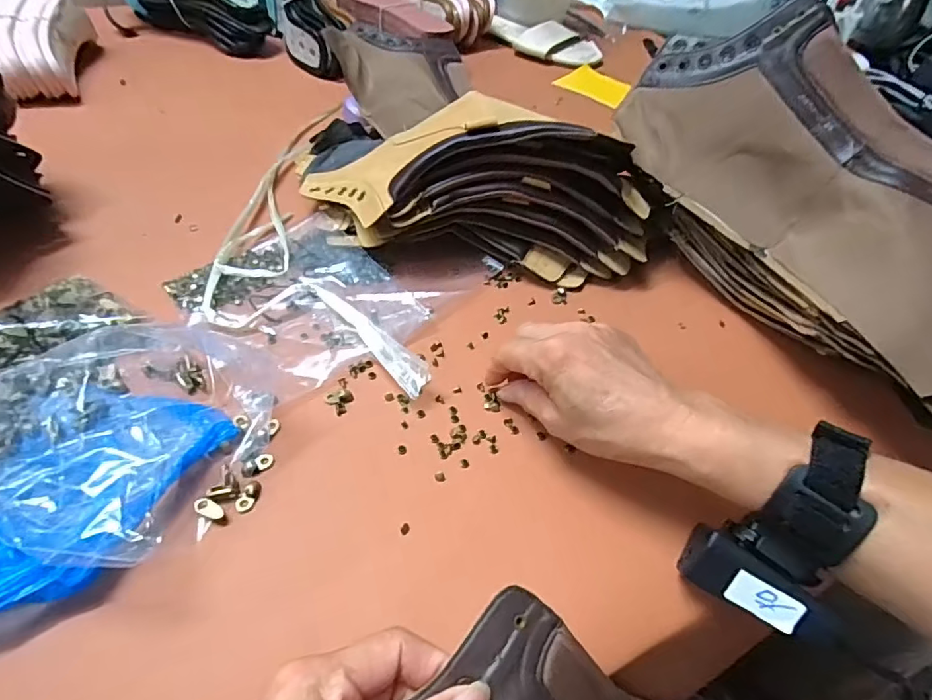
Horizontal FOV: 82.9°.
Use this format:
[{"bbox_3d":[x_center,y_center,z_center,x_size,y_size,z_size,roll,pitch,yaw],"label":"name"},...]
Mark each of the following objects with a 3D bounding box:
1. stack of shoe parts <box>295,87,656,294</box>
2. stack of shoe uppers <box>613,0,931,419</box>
[{"bbox_3d":[0.008,-0.141,0.441,0.299,0.107,0.127,6,49,-1],"label":"stack of shoe parts"},{"bbox_3d":[0.257,-0.095,0.396,0.127,0.178,0.333,-22,55,-23],"label":"stack of shoe uppers"}]

